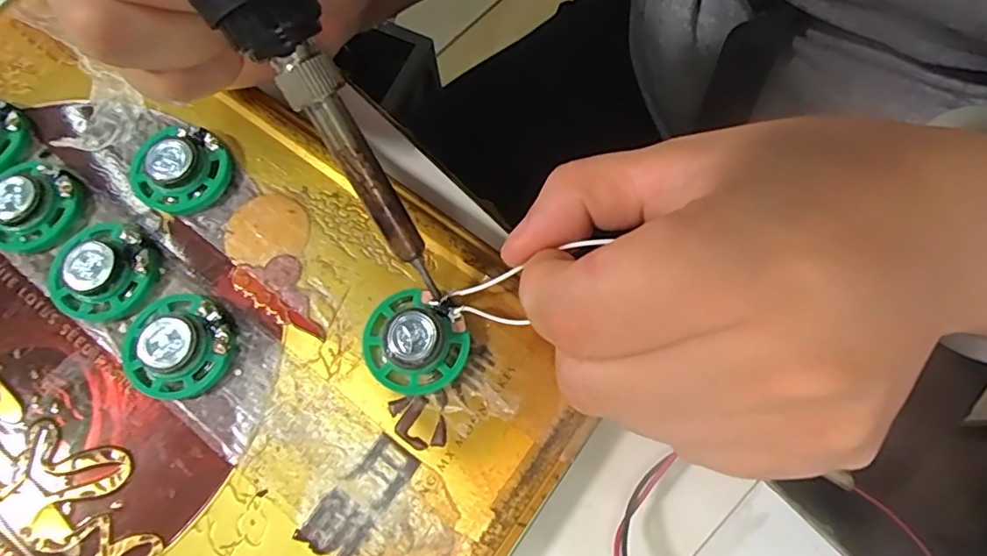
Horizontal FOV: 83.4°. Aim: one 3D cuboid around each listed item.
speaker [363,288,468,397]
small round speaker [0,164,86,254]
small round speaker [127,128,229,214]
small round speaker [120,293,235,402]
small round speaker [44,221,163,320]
[{"bbox_3d":[-0.020,0.017,0.145,0.025,0.008,0.025,-1,74,2],"label":"speaker"},{"bbox_3d":[-0.133,-0.020,0.160,0.025,0.009,0.026,-1,74,2],"label":"small round speaker"},{"bbox_3d":[-0.092,-0.032,0.162,0.027,0.008,0.026,-1,74,2],"label":"small round speaker"},{"bbox_3d":[-0.084,0.018,0.147,0.027,0.008,0.027,-1,74,2],"label":"small round speaker"},{"bbox_3d":[-0.108,-0.002,0.153,0.027,0.008,0.027,-1,74,2],"label":"small round speaker"}]

